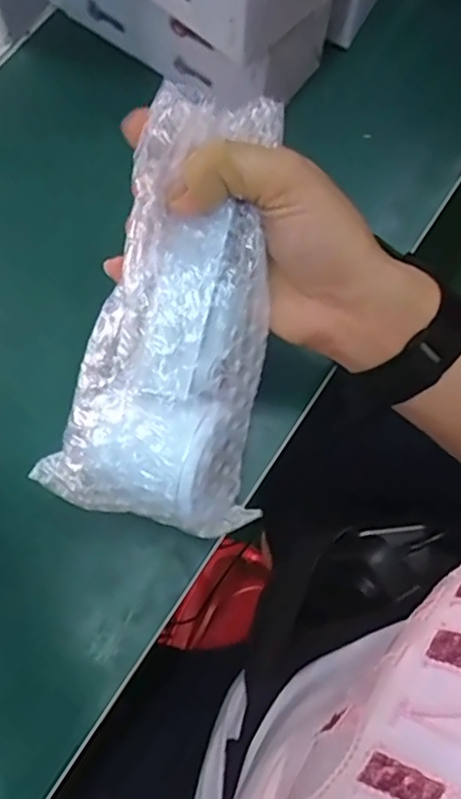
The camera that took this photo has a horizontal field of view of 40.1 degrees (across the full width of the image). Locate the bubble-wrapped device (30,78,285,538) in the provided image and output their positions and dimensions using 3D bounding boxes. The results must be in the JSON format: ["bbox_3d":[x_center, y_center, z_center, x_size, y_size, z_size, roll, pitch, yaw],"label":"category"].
[{"bbox_3d":[-0.026,-0.037,0.271,0.086,0.042,0.182,11,96,2],"label":"bubble-wrapped device"}]

